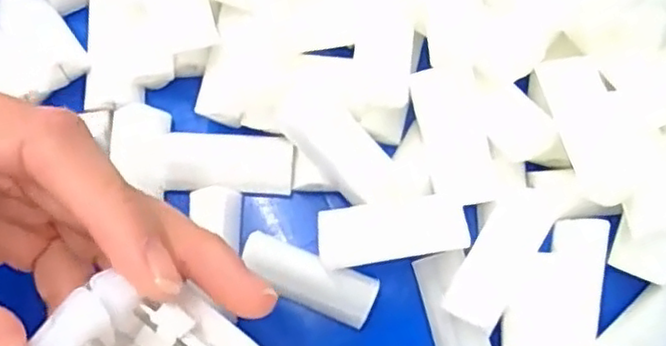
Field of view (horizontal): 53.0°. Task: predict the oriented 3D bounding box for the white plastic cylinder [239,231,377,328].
[{"bbox_3d":[-0.008,0.036,0.222,0.045,0.016,0.016,22,78,6],"label":"white plastic cylinder"}]

